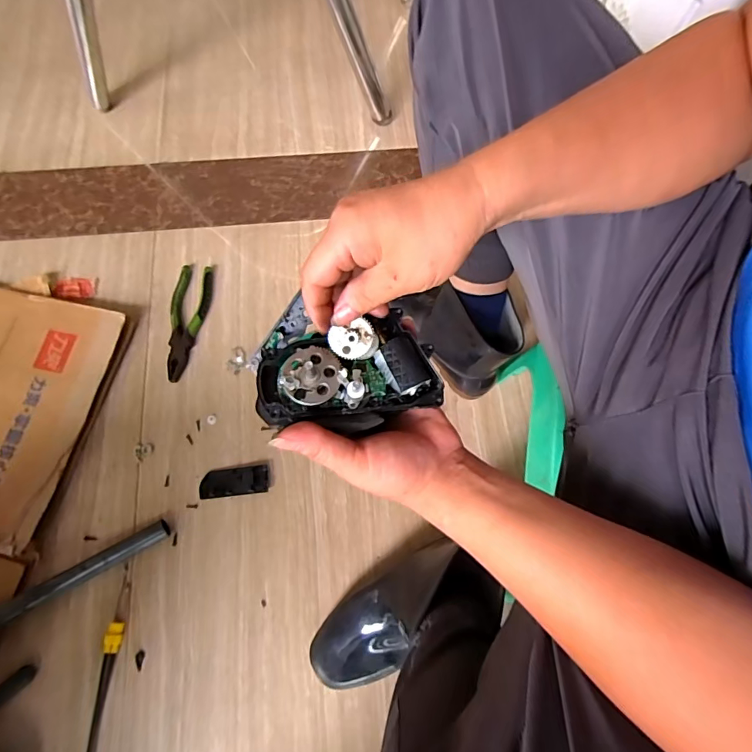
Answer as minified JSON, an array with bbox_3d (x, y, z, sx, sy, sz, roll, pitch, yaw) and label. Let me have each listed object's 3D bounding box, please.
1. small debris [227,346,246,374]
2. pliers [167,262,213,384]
[{"bbox_3d":[-0.223,-0.026,0.718,0.026,0.004,0.045,13,72,3],"label":"small debris"},{"bbox_3d":[-0.307,-0.089,0.717,0.058,0.017,0.197,9,72,1],"label":"pliers"}]

